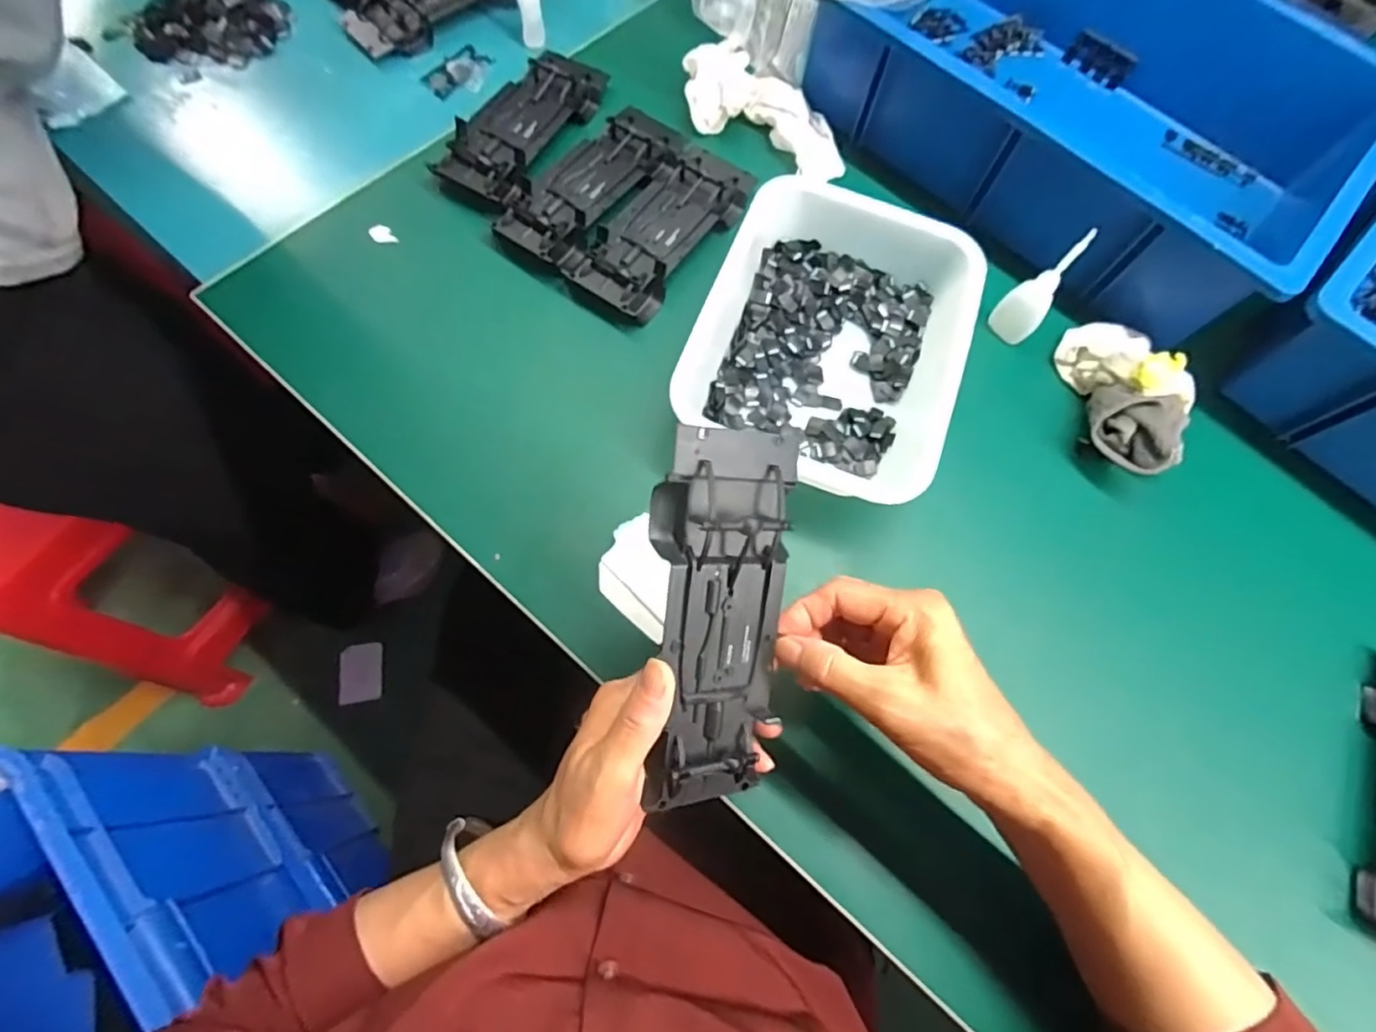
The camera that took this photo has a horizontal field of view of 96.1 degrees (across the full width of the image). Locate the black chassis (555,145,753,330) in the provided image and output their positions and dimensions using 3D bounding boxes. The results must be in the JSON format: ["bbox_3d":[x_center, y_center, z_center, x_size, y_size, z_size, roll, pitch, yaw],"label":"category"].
[{"bbox_3d":[-0.020,-0.251,0.528,0.082,0.023,0.192,35,70,7],"label":"black chassis"}]

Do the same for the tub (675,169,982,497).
[{"bbox_3d":[0.109,-0.138,0.479,0.186,0.058,0.243,22,69,2],"label":"tub"}]

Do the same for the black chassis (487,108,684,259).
[{"bbox_3d":[-0.078,-0.293,0.536,0.069,0.024,0.191,34,70,7],"label":"black chassis"}]

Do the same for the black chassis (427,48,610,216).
[{"bbox_3d":[-0.148,-0.345,0.556,0.080,0.034,0.193,22,69,3],"label":"black chassis"}]

